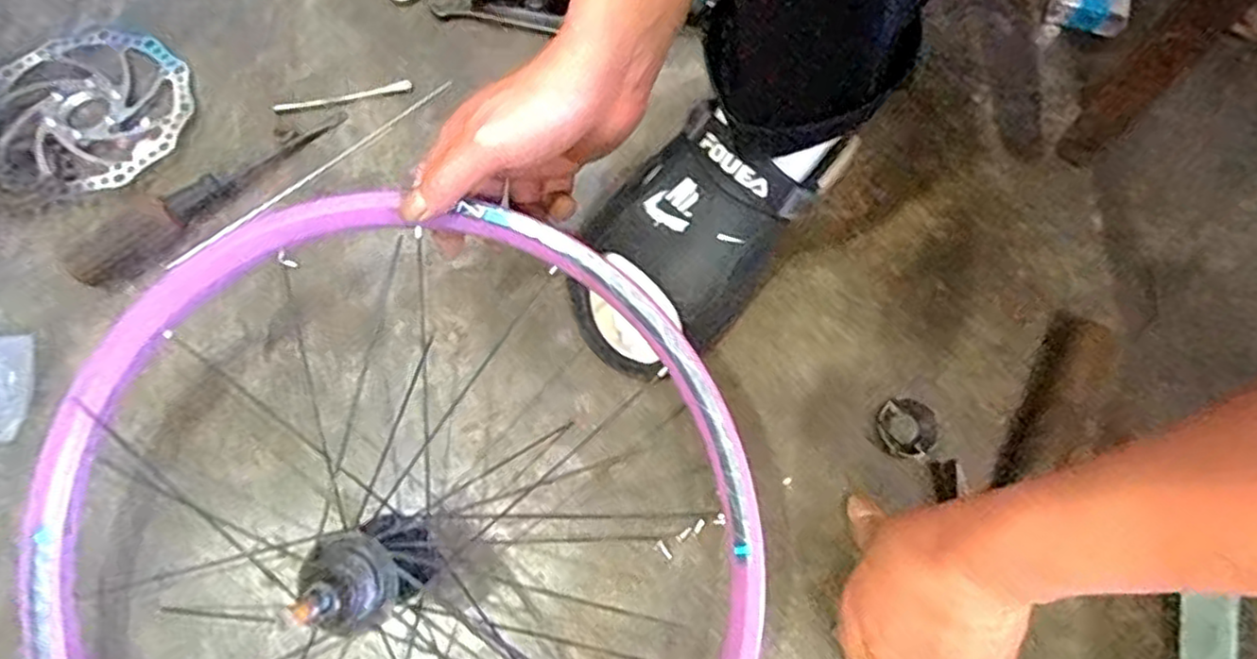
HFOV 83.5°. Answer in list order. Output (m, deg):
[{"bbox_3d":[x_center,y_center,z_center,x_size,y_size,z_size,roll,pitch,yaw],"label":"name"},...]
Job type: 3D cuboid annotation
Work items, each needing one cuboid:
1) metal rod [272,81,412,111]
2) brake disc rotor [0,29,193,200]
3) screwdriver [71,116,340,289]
[{"bbox_3d":[-0.223,-0.182,0.549,0.104,0.004,0.011,-14,74,-5],"label":"metal rod"},{"bbox_3d":[-0.414,-0.166,0.535,0.146,0.010,0.153,39,72,11],"label":"brake disc rotor"},{"bbox_3d":[-0.306,-0.103,0.512,0.208,0.025,0.031,-40,77,-11],"label":"screwdriver"}]

